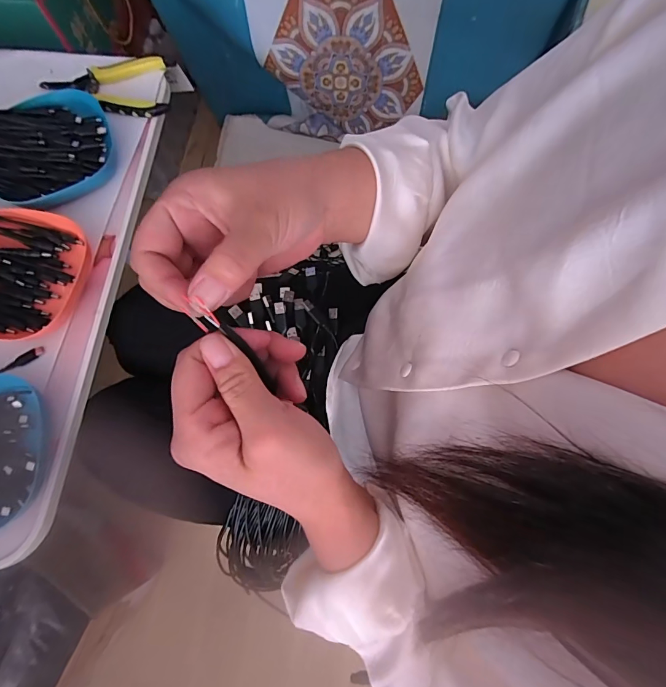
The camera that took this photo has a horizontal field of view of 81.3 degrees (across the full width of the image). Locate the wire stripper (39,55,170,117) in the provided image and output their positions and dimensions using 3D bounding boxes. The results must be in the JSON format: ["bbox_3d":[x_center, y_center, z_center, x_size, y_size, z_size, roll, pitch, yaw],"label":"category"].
[{"bbox_3d":[-0.274,-0.323,0.479,0.156,0.012,0.083,9,74,3],"label":"wire stripper"}]

